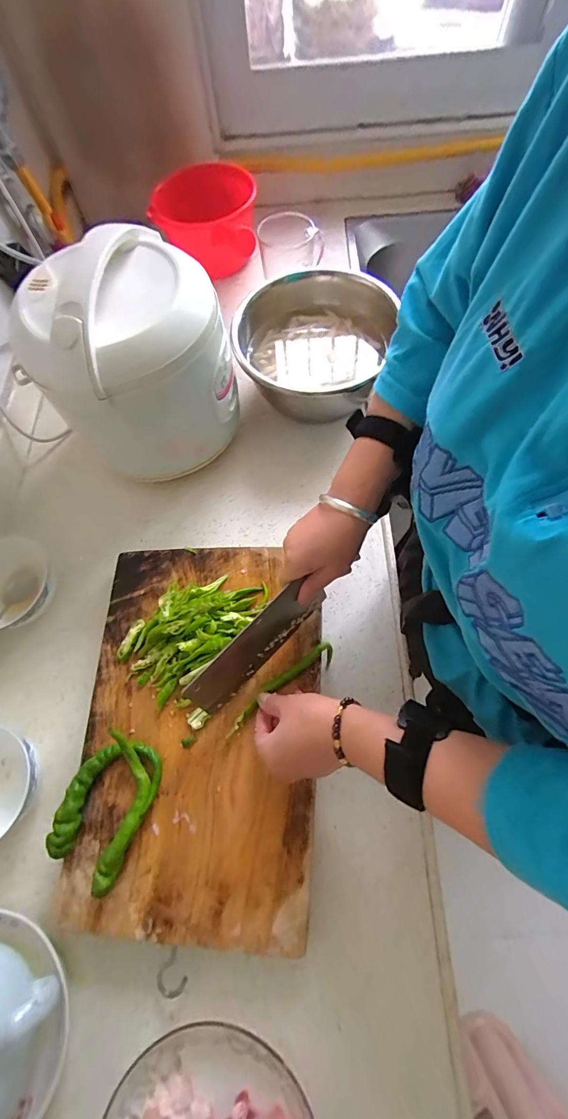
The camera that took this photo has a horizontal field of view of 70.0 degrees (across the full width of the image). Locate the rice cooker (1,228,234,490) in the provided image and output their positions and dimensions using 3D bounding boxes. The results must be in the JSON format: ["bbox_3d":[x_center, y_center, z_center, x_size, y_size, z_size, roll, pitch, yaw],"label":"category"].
[{"bbox_3d":[-0.174,-0.241,0.499,0.196,0.209,0.183,-26,69,-8],"label":"rice cooker"}]

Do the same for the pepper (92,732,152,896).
[{"bbox_3d":[-0.152,0.238,0.386,0.040,0.039,0.135,3,68,4],"label":"pepper"}]

